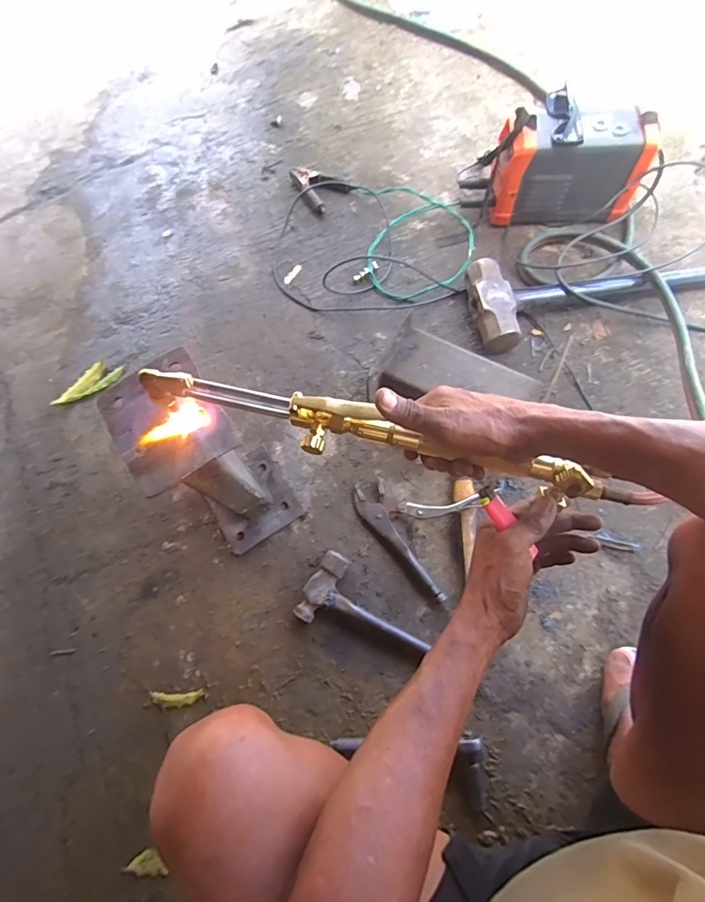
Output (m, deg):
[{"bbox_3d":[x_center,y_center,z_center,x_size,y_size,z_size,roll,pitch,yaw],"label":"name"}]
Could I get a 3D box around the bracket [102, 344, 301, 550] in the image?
[{"bbox_3d":[-0.201,0.017,0.676,0.142,0.251,0.211,-35,70,-7],"label":"bracket"}]

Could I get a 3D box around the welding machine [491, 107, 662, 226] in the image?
[{"bbox_3d":[0.373,-0.497,0.819,0.258,0.171,0.102,6,70,8],"label":"welding machine"}]

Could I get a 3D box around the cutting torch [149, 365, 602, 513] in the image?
[{"bbox_3d":[0.004,-0.014,0.432,0.435,0.054,0.045,14,71,8],"label":"cutting torch"}]

